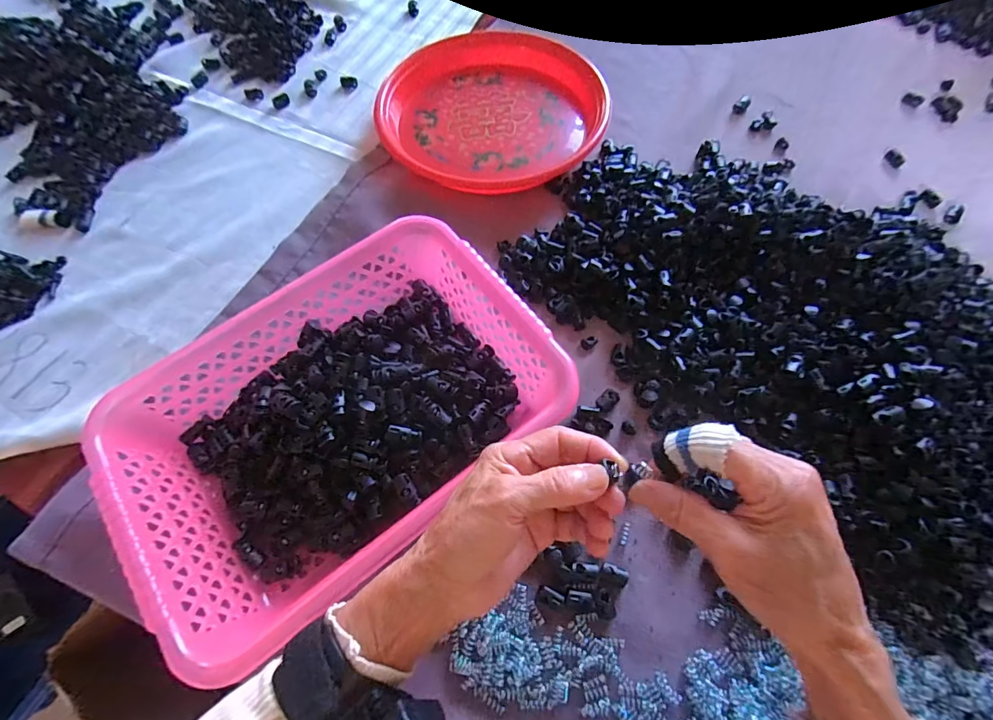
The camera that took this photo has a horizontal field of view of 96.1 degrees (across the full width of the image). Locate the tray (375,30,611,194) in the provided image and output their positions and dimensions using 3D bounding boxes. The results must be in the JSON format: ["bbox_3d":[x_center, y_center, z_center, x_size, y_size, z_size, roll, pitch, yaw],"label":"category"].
[{"bbox_3d":[-0.008,-0.301,0.520,0.245,0.030,0.239,0,67,1],"label":"tray"}]

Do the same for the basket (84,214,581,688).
[{"bbox_3d":[-0.119,0.040,0.352,0.303,0.079,0.218,-35,71,-13],"label":"basket"}]

